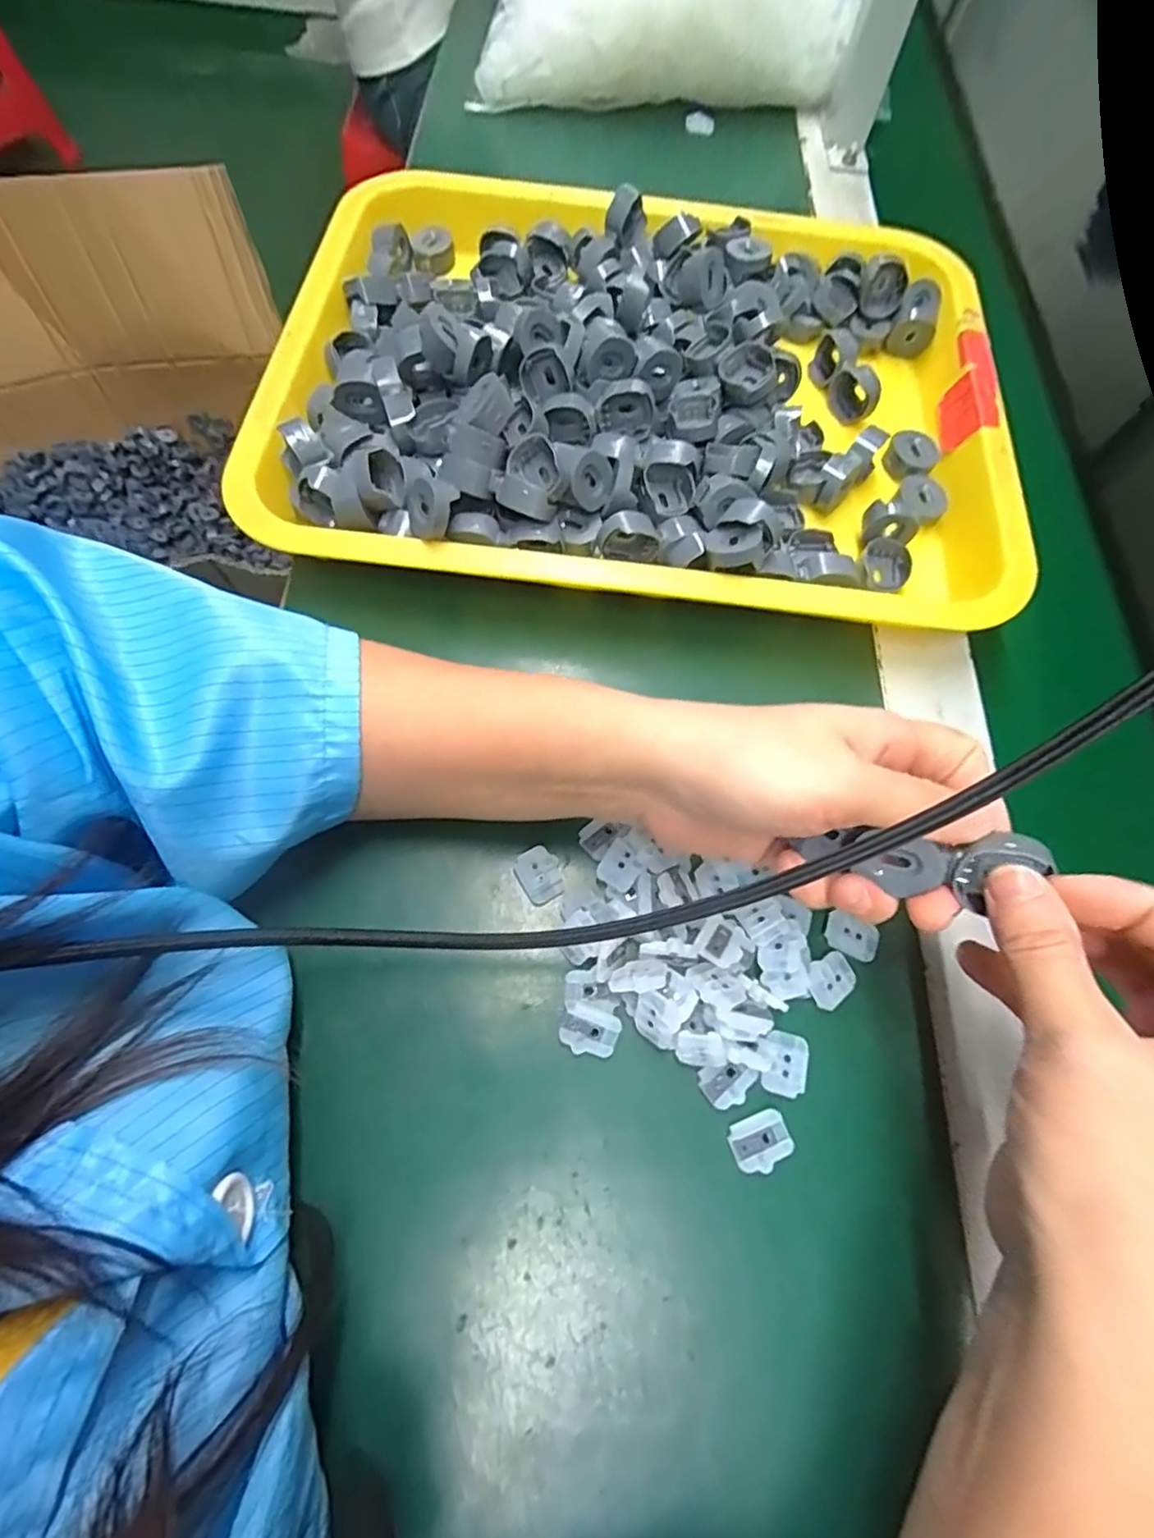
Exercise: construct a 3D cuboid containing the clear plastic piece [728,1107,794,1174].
[{"bbox_3d":[0.066,0.134,0.225,0.021,0.004,0.017,-19,69,-10],"label":"clear plastic piece"}]

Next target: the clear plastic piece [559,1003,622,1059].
[{"bbox_3d":[0.005,0.099,0.237,0.021,0.004,0.016,18,68,5],"label":"clear plastic piece"}]

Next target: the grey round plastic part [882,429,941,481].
[{"bbox_3d":[0.186,-0.173,0.352,0.027,0.010,0.035,35,70,11],"label":"grey round plastic part"}]

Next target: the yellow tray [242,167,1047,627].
[{"bbox_3d":[0.037,-0.212,0.341,0.382,0.052,0.297,7,67,0],"label":"yellow tray"}]

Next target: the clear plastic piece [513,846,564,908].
[{"bbox_3d":[-0.016,0.044,0.260,0.017,0.004,0.022,-21,70,-11],"label":"clear plastic piece"}]

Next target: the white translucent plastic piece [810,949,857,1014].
[{"bbox_3d":[0.101,0.083,0.248,0.021,0.004,0.018,-14,74,-24],"label":"white translucent plastic piece"}]

